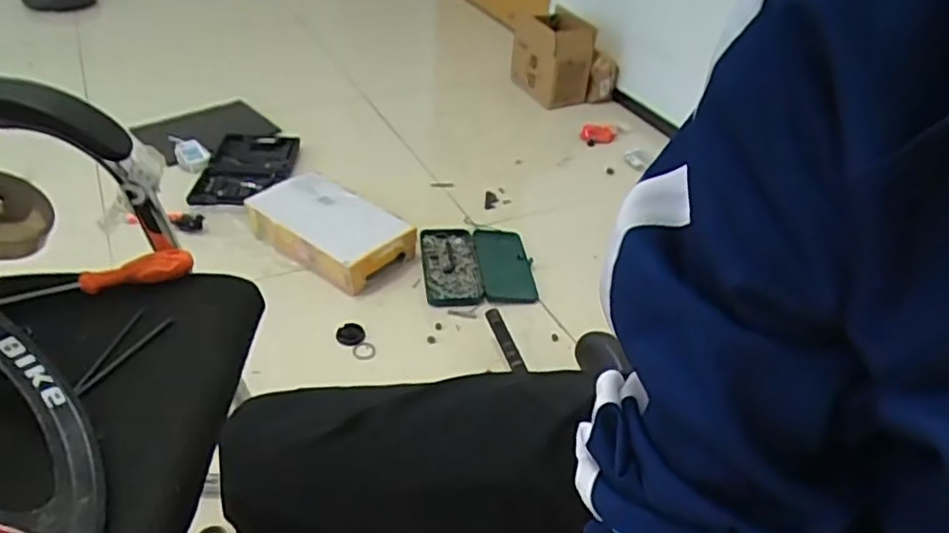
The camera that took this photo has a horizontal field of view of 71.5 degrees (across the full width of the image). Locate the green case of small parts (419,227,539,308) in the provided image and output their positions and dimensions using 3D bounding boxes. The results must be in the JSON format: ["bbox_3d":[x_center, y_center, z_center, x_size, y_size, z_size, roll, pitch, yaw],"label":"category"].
[{"bbox_3d":[0.008,-0.006,1.473,0.242,0.035,0.272,0,45,-16],"label":"green case of small parts"}]

